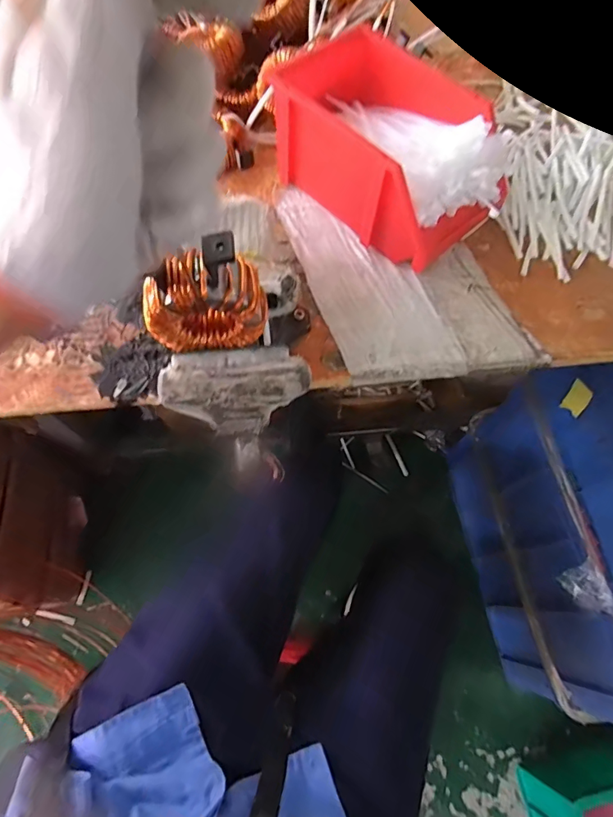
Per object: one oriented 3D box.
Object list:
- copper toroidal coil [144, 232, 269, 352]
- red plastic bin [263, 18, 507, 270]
[{"bbox_3d":[-0.061,-0.064,0.278,0.073,0.081,0.030,-28,71,-13],"label":"copper toroidal coil"},{"bbox_3d":[0.092,-0.283,0.494,0.152,0.113,0.238,-39,74,-17],"label":"red plastic bin"}]

